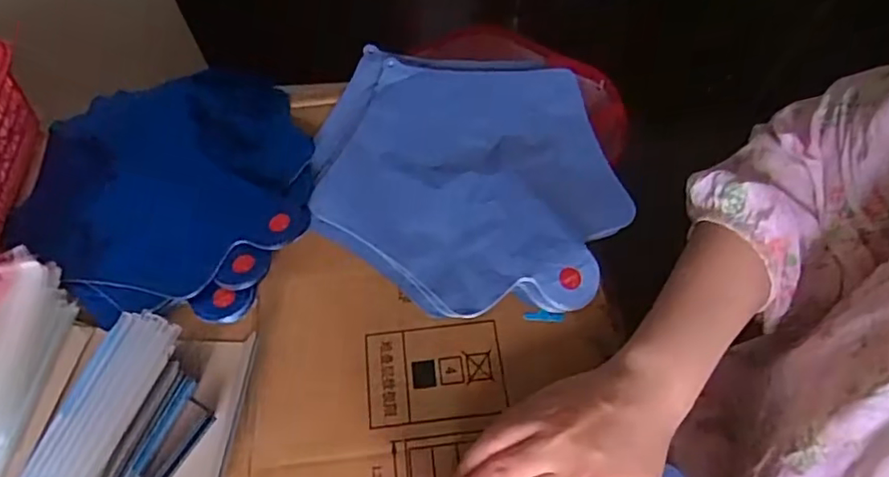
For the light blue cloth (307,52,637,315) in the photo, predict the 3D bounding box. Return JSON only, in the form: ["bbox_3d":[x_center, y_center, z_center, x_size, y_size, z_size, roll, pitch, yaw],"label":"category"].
[{"bbox_3d":[0.012,-0.061,0.487,0.228,0.010,0.256,-6,59,0],"label":"light blue cloth"}]

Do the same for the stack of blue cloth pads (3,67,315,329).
[{"bbox_3d":[-0.227,-0.044,0.482,0.232,0.026,0.231,-5,59,0],"label":"stack of blue cloth pads"}]

